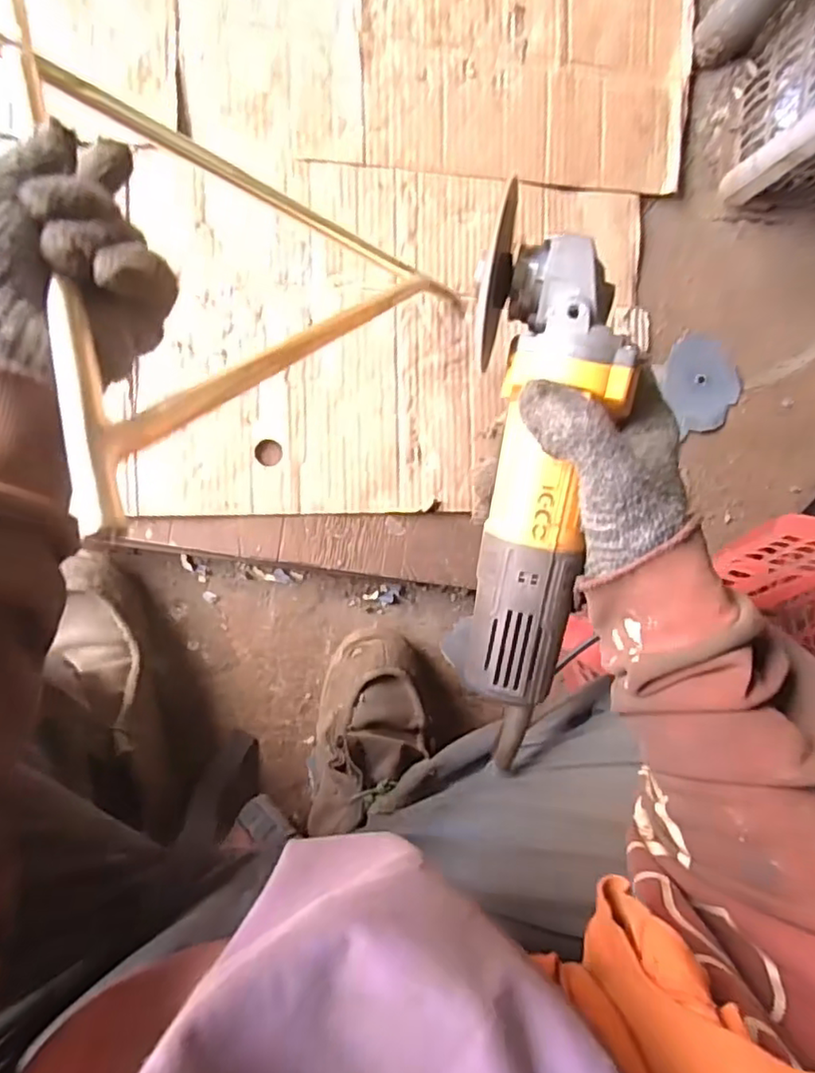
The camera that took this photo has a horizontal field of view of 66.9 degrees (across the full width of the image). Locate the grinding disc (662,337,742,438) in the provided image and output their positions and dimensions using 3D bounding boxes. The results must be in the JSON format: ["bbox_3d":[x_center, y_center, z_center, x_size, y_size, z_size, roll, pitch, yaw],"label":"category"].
[{"bbox_3d":[0.322,-0.168,0.672,0.082,0.010,0.098,-30,99,-8],"label":"grinding disc"}]

